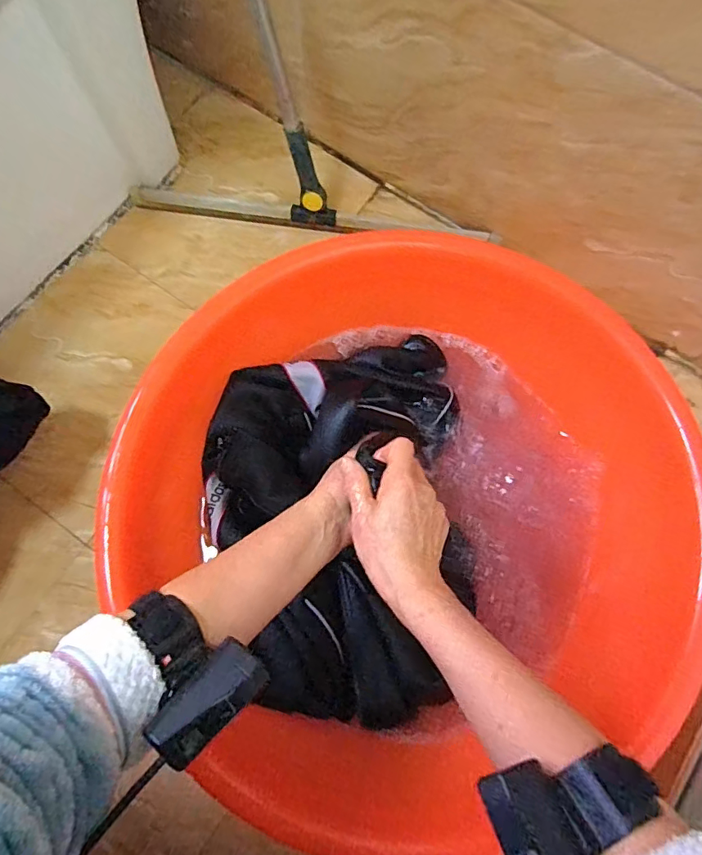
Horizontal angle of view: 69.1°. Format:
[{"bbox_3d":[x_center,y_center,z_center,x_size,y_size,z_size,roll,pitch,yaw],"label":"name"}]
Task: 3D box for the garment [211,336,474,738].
[{"bbox_3d":[0.001,0.096,0.519,0.271,0.069,0.366,-11,76,-3],"label":"garment"}]

